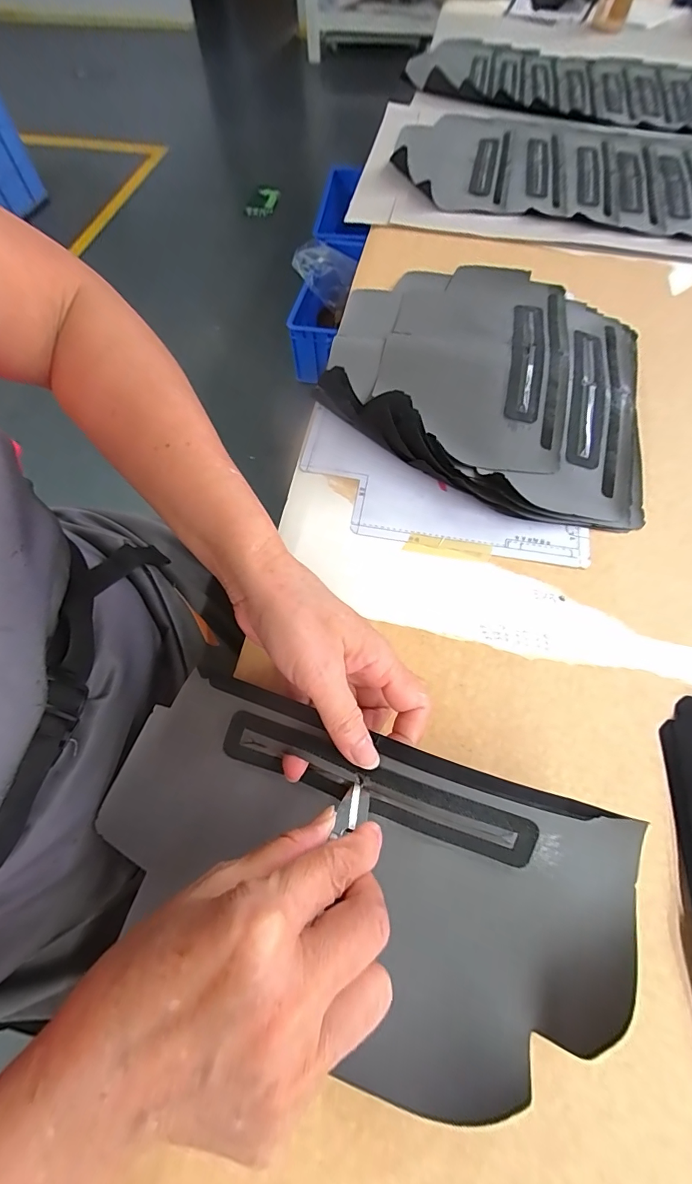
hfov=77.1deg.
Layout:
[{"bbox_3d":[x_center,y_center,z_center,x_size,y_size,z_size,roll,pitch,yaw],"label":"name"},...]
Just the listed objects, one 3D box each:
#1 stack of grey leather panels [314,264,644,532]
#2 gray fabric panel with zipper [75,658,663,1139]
[{"bbox_3d":[0.136,-0.222,0.421,0.307,0.043,0.318,15,65,7],"label":"stack of grey leather panels"},{"bbox_3d":[-0.005,0.157,0.237,0.283,0.015,0.160,15,82,11],"label":"gray fabric panel with zipper"}]

